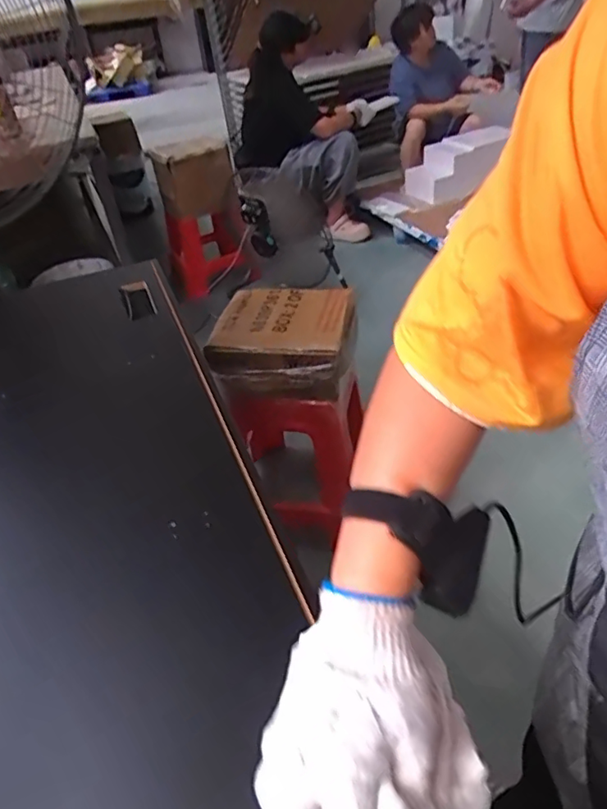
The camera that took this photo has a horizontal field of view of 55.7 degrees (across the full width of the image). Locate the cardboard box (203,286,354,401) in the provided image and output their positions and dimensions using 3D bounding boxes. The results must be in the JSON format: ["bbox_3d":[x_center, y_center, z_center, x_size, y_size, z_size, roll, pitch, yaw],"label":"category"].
[{"bbox_3d":[-0.036,-0.154,1.338,0.304,0.137,0.279,1,38,10],"label":"cardboard box"}]

